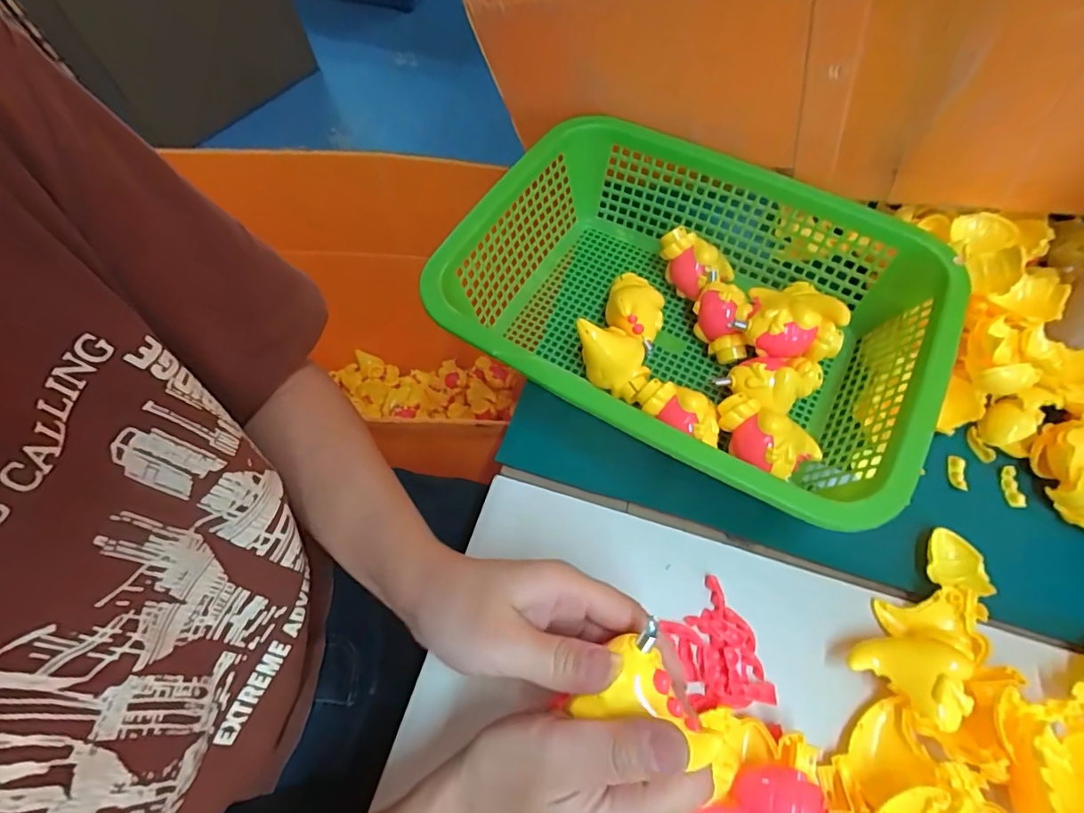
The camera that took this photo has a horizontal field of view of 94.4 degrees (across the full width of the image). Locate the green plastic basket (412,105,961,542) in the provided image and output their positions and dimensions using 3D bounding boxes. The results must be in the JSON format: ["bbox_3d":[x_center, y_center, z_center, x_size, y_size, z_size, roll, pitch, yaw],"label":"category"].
[{"bbox_3d":[0.108,-0.080,0.407,0.339,0.086,0.267,27,67,14],"label":"green plastic basket"}]

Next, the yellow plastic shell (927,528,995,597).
[{"bbox_3d":[0.290,0.109,0.351,0.038,0.009,0.040,13,64,7],"label":"yellow plastic shell"}]

